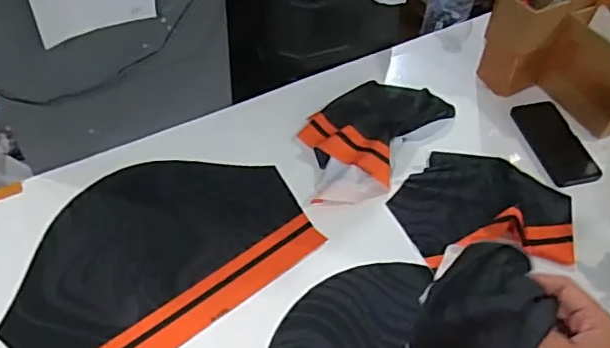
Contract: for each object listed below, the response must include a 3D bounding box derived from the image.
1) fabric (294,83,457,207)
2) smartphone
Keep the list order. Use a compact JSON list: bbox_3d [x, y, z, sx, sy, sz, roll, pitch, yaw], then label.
[{"bbox_3d":[0.099,-0.068,0.914,0.165,0.037,0.296,32,56,21],"label":"fabric"},{"bbox_3d":[0.410,-0.050,0.934,0.084,0.014,0.174,-9,52,-11],"label":"smartphone"}]

